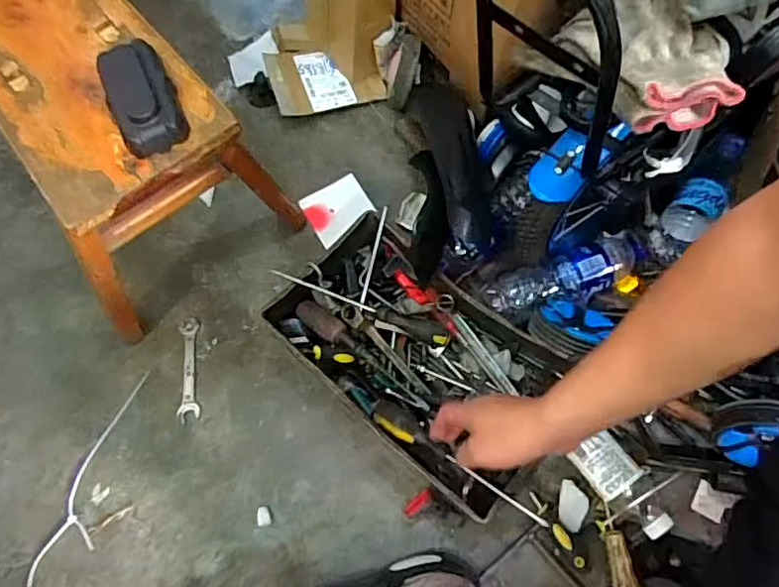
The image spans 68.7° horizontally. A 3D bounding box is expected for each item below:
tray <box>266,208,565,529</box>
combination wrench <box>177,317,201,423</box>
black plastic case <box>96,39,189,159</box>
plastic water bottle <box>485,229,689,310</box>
[{"bbox_3d":[0.026,0.075,0.730,0.374,0.100,0.205,38,74,17],"label":"tray"},{"bbox_3d":[-0.275,0.103,0.784,0.030,0.004,0.142,-9,67,-1],"label":"combination wrench"},{"bbox_3d":[-0.199,-0.159,0.456,0.050,0.021,0.101,-25,68,-8],"label":"black plastic case"},{"bbox_3d":[0.234,-0.036,0.726,0.226,0.080,0.074,-12,65,-3],"label":"plastic water bottle"}]

